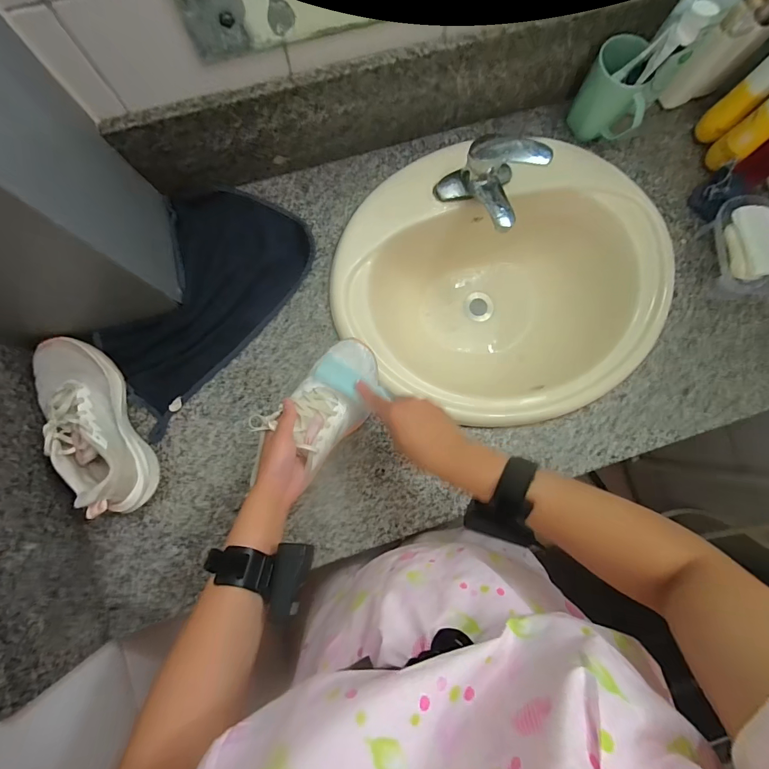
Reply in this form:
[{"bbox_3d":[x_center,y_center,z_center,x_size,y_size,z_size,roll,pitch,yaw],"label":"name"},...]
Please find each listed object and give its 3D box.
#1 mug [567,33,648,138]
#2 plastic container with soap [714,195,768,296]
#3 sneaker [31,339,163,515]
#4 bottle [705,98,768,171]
[{"bbox_3d":[0.348,-0.440,0.595,0.106,0.105,0.070,36,83,-1],"label":"mug"},{"bbox_3d":[0.551,-0.207,0.599,0.093,0.055,0.148,-7,85,-5],"label":"plastic container with soap"},{"bbox_3d":[-0.390,0.053,0.519,0.088,0.092,0.247,-28,88,-7],"label":"sneaker"},{"bbox_3d":[0.545,-0.373,0.580,0.043,0.153,0.049,-36,89,-7],"label":"bottle"}]

